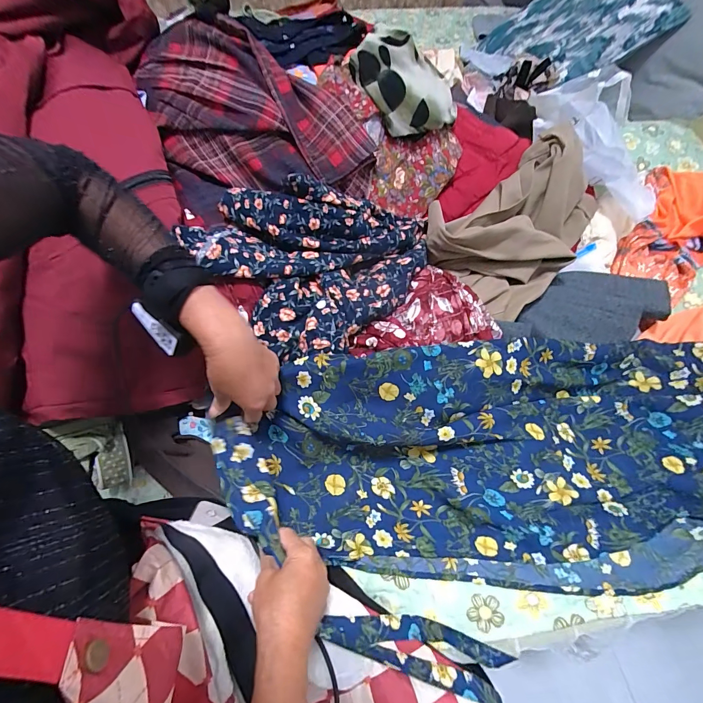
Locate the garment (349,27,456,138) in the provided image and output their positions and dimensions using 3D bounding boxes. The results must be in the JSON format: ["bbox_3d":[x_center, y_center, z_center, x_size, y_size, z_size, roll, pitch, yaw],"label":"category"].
[{"bbox_3d":[0.085,-0.445,0.594,0.186,0.065,0.186,4,79,-23],"label":"garment"}]

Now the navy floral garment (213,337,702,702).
[{"bbox_3d":[0.242,0.172,0.477,0.768,0.146,0.366,0,61,-8],"label":"navy floral garment"}]

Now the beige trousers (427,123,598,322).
[{"bbox_3d":[0.283,-0.219,0.573,0.313,0.112,0.191,-39,70,-21],"label":"beige trousers"}]

